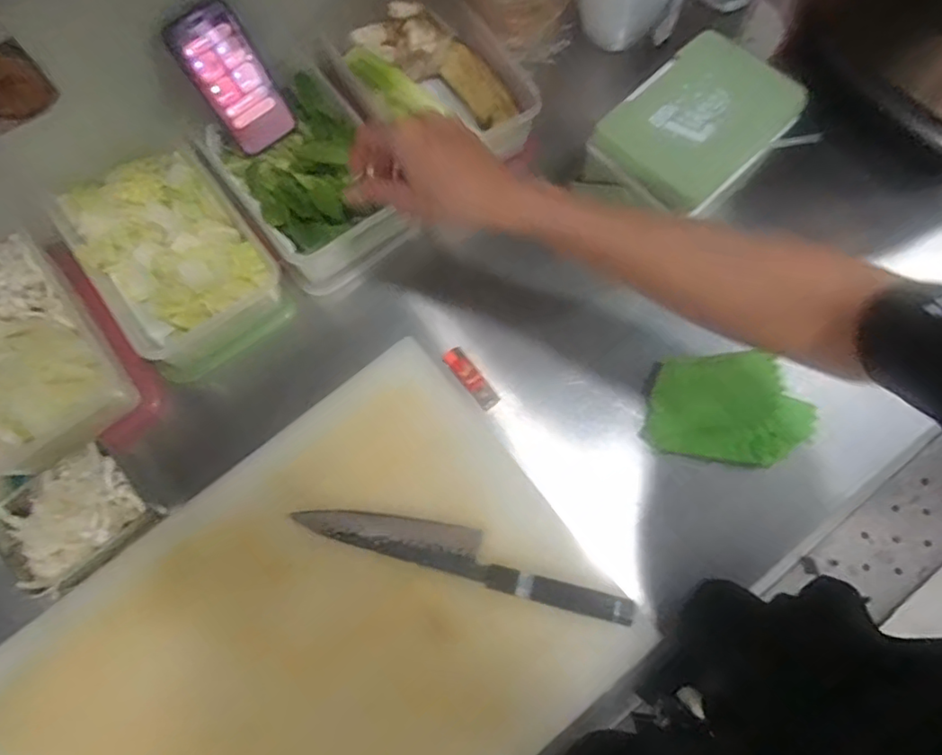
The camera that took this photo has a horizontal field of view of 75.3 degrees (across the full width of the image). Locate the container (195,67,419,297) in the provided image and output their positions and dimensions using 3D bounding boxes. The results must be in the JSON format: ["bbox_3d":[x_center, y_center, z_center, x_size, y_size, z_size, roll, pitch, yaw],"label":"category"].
[{"bbox_3d":[-0.185,-0.229,0.702,0.160,0.060,0.244,-35,75,-8],"label":"container"}]

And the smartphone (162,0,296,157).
[{"bbox_3d":[-0.263,-0.328,0.679,0.076,0.157,0.016,-37,56,-4],"label":"smartphone"}]

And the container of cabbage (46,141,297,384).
[{"bbox_3d":[-0.330,-0.134,0.685,0.168,0.070,0.247,-37,75,-9],"label":"container of cabbage"}]

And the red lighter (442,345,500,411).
[{"bbox_3d":[0.001,0.001,0.657,0.022,0.012,0.076,-38,75,-9],"label":"red lighter"}]

